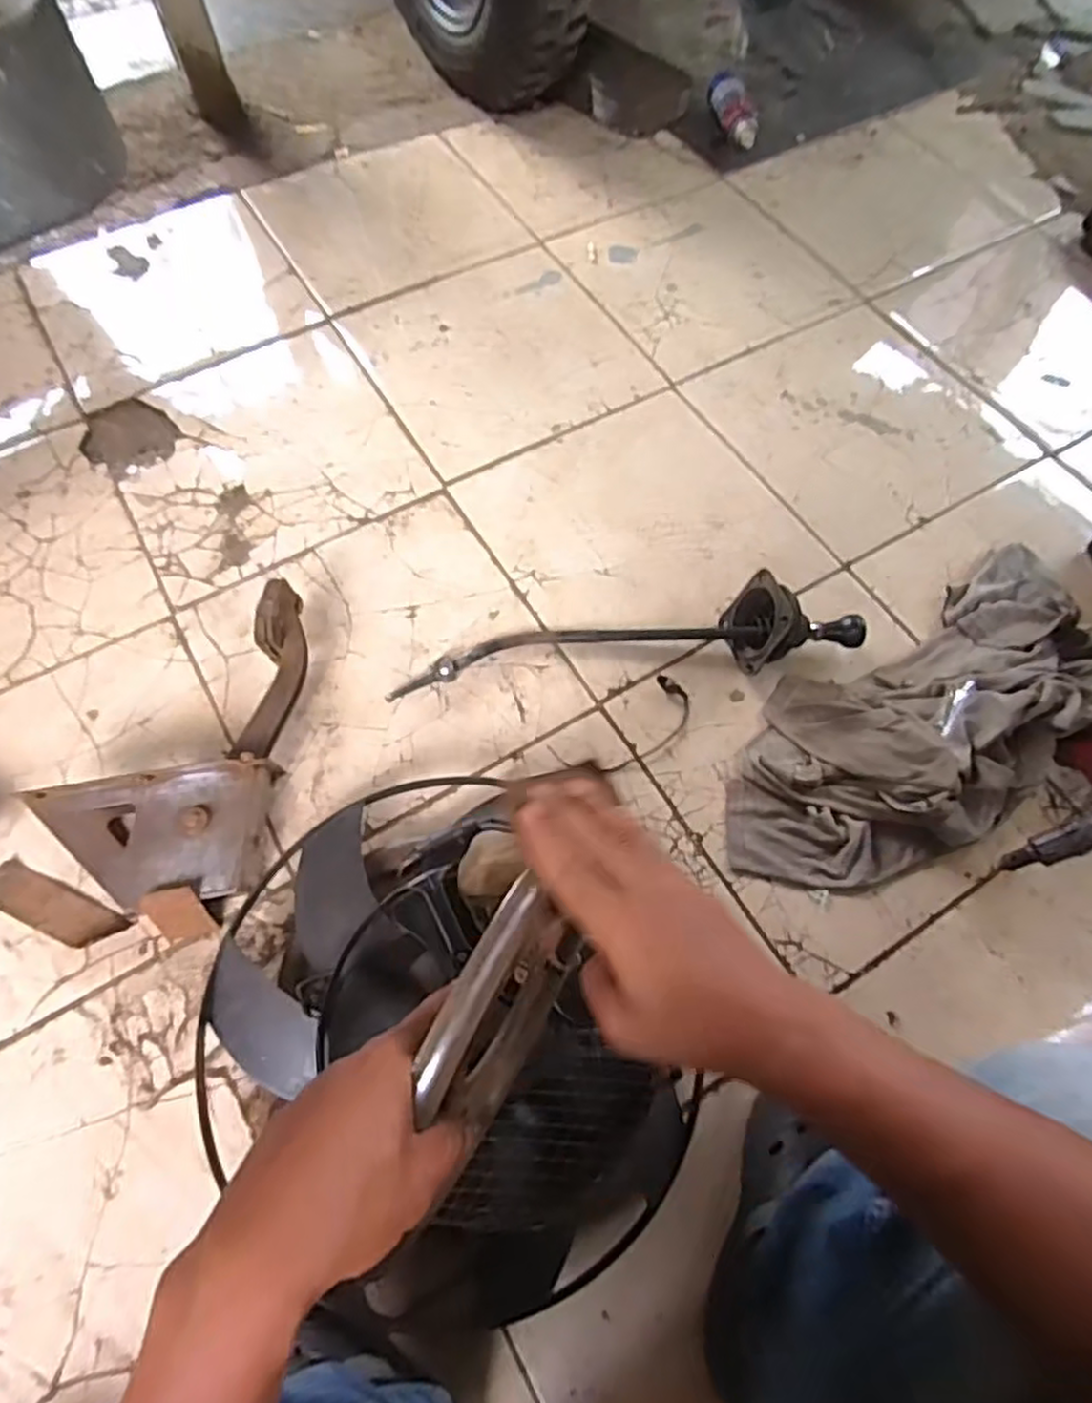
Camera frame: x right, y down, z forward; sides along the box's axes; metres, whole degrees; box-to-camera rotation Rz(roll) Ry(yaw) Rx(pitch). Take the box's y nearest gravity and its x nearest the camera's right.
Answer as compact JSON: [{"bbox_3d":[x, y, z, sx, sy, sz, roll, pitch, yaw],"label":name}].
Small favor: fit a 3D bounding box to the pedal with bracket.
[{"bbox_3d":[-0.413,0.044,0.831,0.236,0.110,0.371,5,65,2],"label":"pedal with bracket"}]

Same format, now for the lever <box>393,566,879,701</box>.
[{"bbox_3d":[0.105,-0.076,0.898,0.594,0.101,0.121,-10,69,-5],"label":"lever"}]

